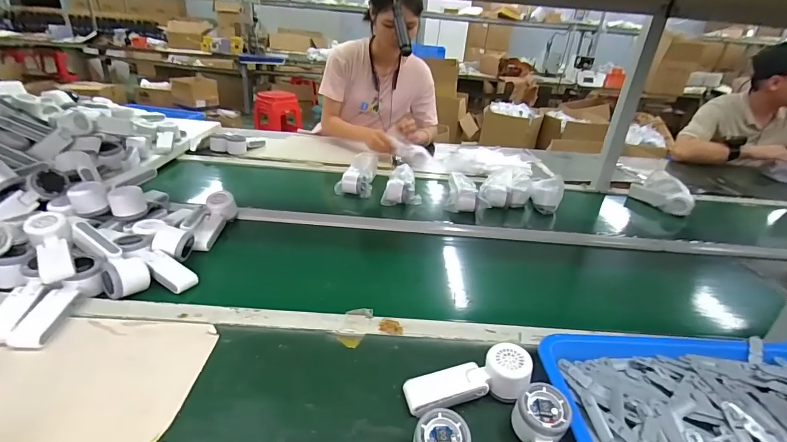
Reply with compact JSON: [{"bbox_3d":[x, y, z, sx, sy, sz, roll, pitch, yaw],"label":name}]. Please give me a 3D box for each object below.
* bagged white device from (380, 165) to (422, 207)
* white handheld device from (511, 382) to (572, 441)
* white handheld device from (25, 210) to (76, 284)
[{"bbox_3d":[0.023,-0.102,1.090,0.107,0.059,0.126,4,27,-1],"label":"bagged white device"},{"bbox_3d":[0.163,0.260,0.422,0.057,0.060,0.161,7,28,4],"label":"white handheld device"},{"bbox_3d":[-0.552,0.043,0.641,0.057,0.047,0.165,-18,56,-33],"label":"white handheld device"}]

